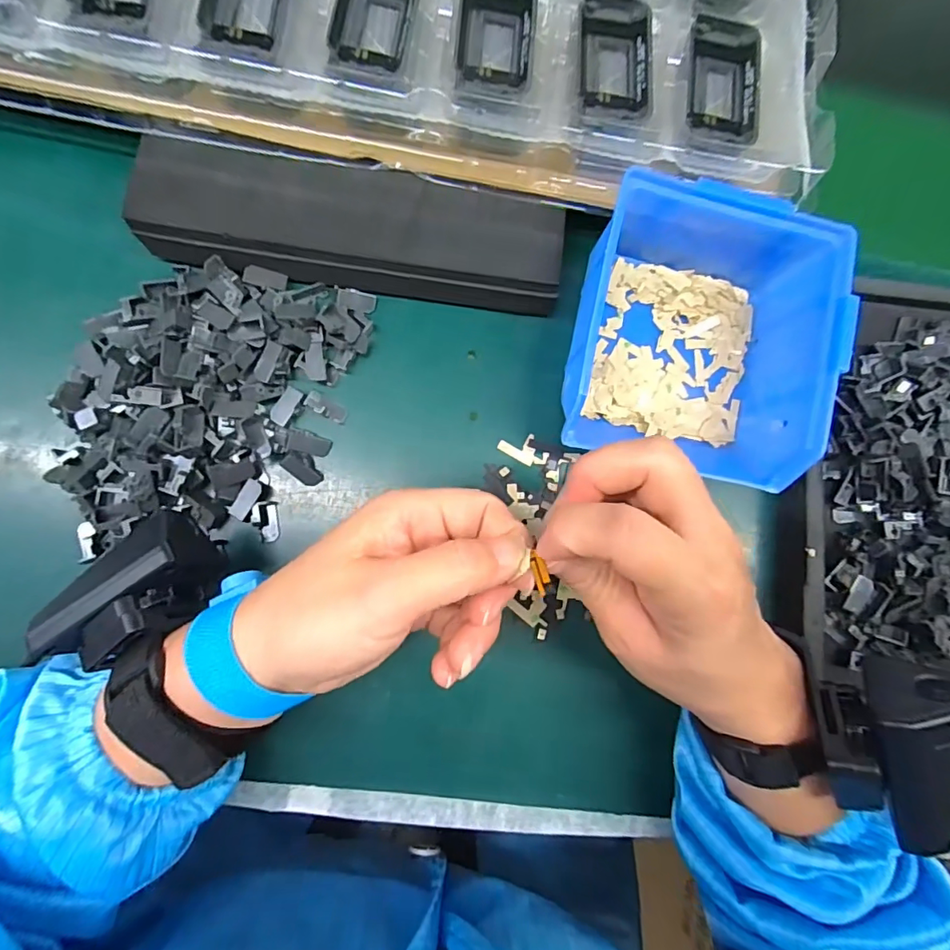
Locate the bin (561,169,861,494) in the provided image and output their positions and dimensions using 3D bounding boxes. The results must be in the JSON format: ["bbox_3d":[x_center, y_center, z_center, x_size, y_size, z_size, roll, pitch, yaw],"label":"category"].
[{"bbox_3d":[0.115,-0.073,0.265,0.126,0.066,0.135,15,84,-5],"label":"bin"}]

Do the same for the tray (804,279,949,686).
[{"bbox_3d":[0.265,0.003,0.290,0.151,0.024,0.236,6,81,-6],"label":"tray"}]

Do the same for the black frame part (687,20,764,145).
[{"bbox_3d":[0.126,-0.201,0.254,0.036,0.009,0.066,8,86,-4],"label":"black frame part"}]

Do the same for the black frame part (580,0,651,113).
[{"bbox_3d":[0.070,-0.212,0.251,0.035,0.008,0.061,5,86,-4],"label":"black frame part"}]

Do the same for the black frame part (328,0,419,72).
[{"bbox_3d":[-0.047,-0.226,0.241,0.036,0.008,0.064,11,86,-4],"label":"black frame part"}]

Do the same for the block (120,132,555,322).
[{"bbox_3d":[-0.061,-0.128,0.268,0.216,0.034,0.062,7,85,-6],"label":"block"}]

